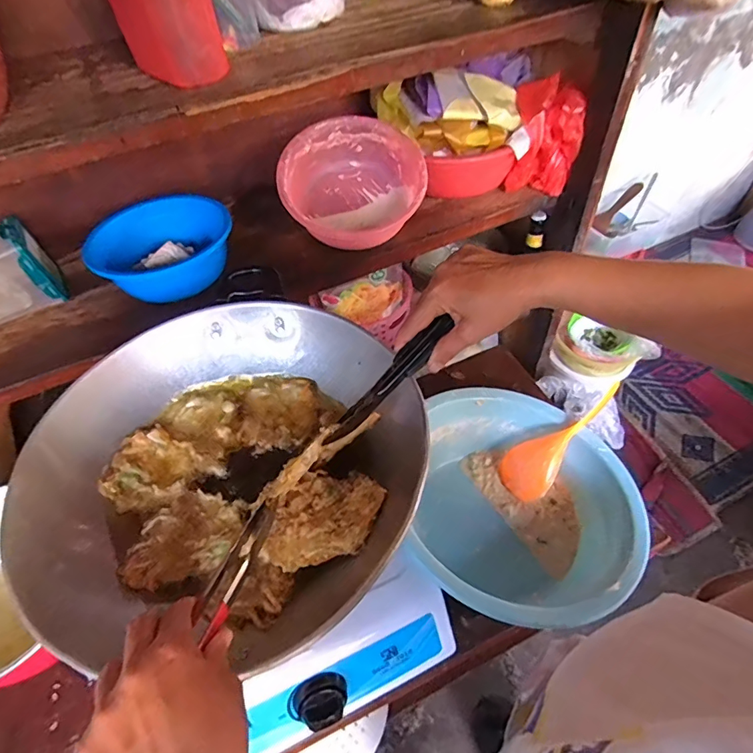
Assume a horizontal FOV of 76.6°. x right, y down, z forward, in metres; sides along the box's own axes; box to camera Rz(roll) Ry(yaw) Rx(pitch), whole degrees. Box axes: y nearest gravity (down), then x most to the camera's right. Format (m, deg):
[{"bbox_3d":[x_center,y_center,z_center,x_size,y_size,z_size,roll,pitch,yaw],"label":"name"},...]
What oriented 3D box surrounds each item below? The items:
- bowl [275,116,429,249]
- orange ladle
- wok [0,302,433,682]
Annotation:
[{"bbox_3d":[-0.041,-0.330,0.817,0.237,0.131,0.183,-9,51,-4],"label":"bowl"},{"bbox_3d":[0.234,0.080,0.605,0.182,0.023,0.068,-46,56,9],"label":"orange ladle"},{"bbox_3d":[-0.150,0.080,0.471,0.364,0.090,0.369,-2,51,2],"label":"wok"}]

